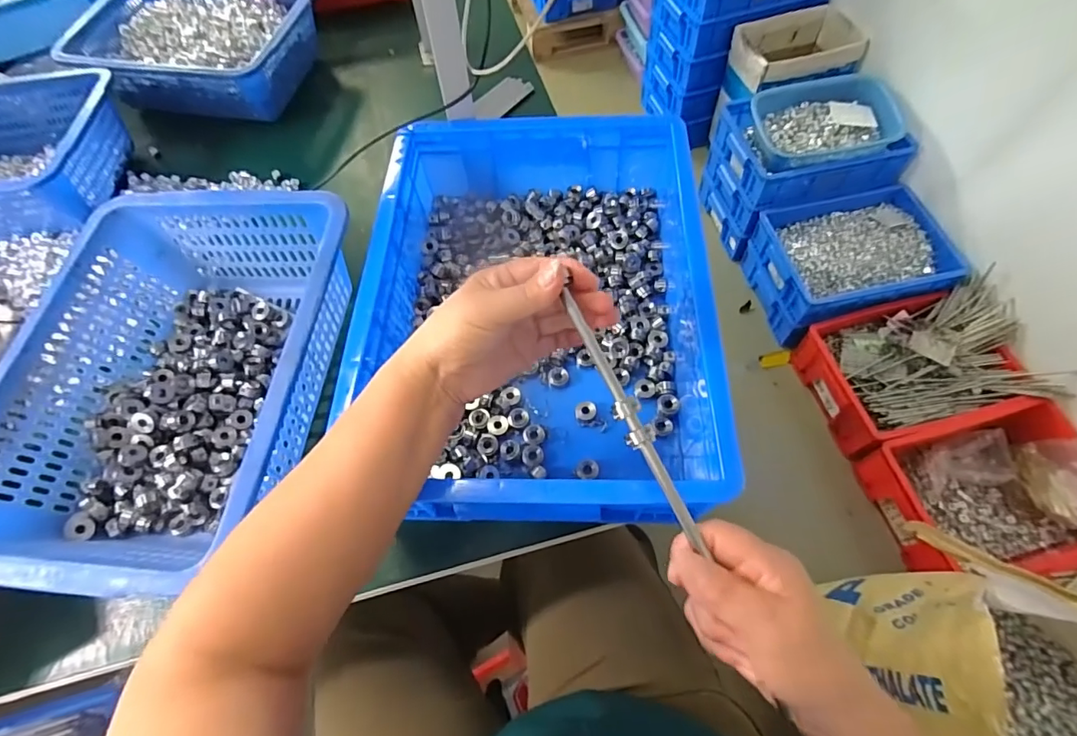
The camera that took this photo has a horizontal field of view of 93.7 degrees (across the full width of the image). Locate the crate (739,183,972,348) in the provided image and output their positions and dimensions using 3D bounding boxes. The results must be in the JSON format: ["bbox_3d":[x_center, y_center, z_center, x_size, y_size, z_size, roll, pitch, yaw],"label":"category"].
[{"bbox_3d":[0.845,-0.289,1.388,0.463,0.167,0.346,-14,62,-5],"label":"crate"}]

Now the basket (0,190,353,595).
[{"bbox_3d":[-0.327,0.011,0.465,0.270,0.115,0.348,3,62,4],"label":"basket"}]

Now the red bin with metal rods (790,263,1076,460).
[{"bbox_3d":[0.935,-0.002,1.253,0.482,0.163,0.342,-12,62,-4],"label":"red bin with metal rods"}]

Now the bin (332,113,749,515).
[{"bbox_3d":[-0.003,-0.071,0.492,0.301,0.106,0.403,1,62,3],"label":"bin"}]

